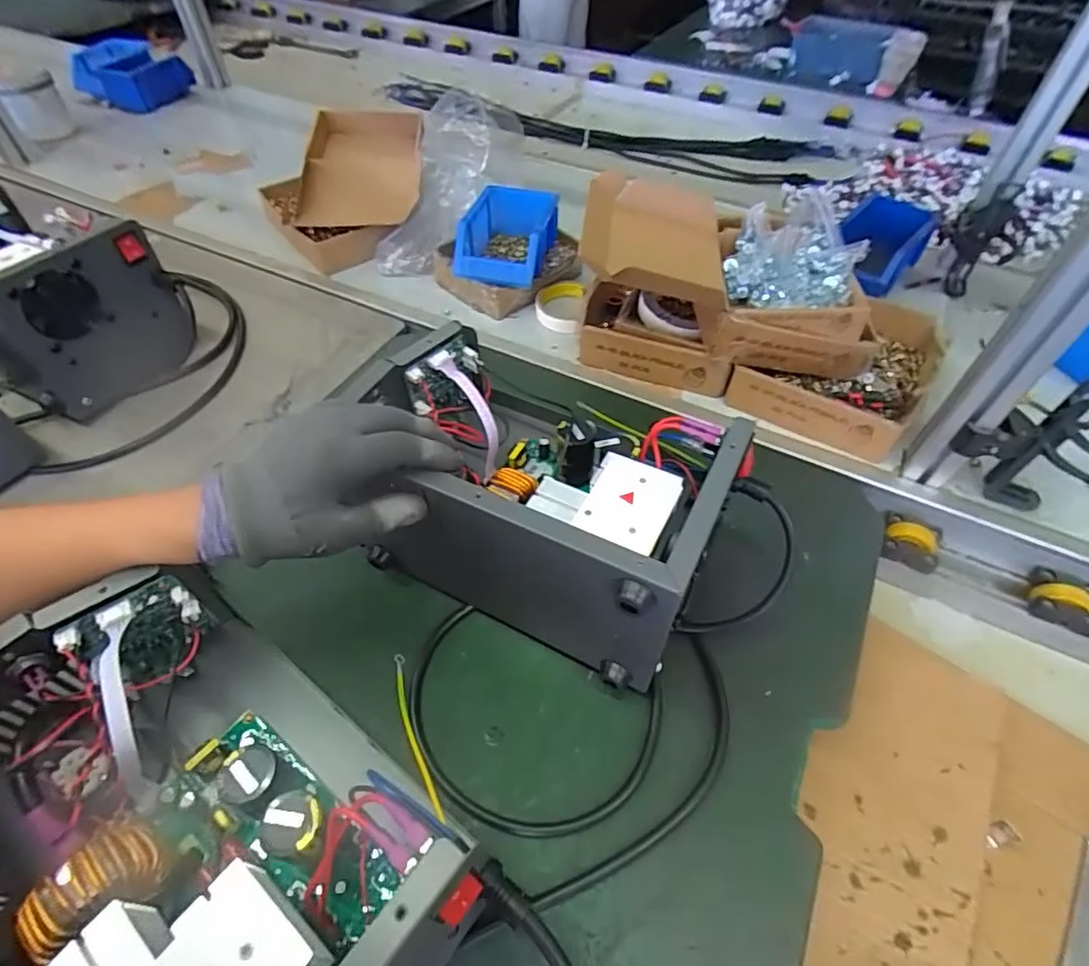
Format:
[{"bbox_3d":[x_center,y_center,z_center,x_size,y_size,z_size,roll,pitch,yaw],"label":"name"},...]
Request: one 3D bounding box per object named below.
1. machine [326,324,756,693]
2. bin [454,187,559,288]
[{"bbox_3d":[0.007,0.024,0.455,0.230,0.157,0.152,23,54,16],"label":"machine"},{"bbox_3d":[-0.053,-0.326,0.770,0.115,0.067,0.149,14,52,9],"label":"bin"}]

